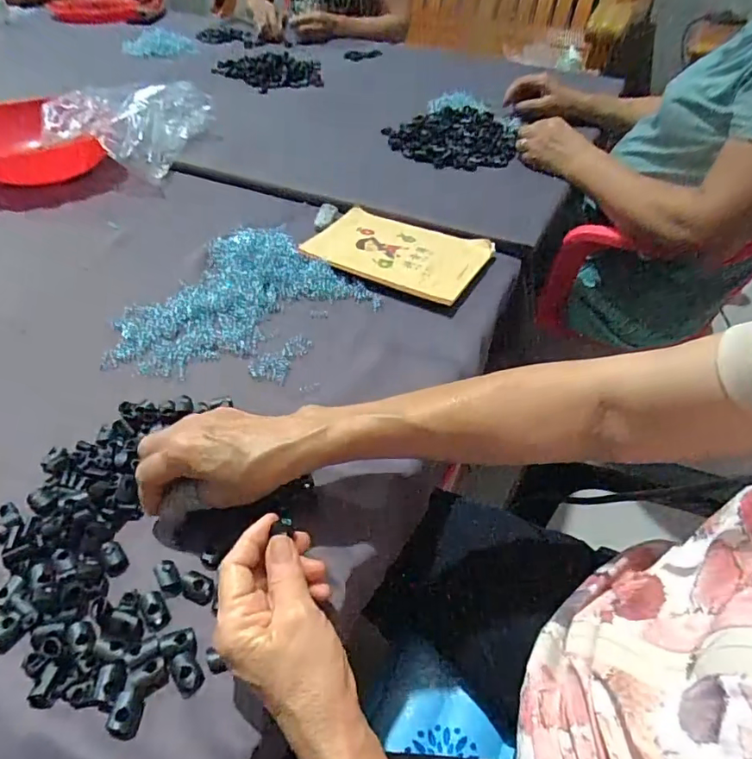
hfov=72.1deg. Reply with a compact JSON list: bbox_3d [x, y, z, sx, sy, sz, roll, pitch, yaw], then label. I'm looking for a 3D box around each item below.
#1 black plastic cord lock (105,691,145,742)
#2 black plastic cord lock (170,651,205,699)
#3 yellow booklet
[{"bbox_3d":[-0.141,0.189,0.291,0.016,0.007,0.021,9,45,9],"label":"black plastic cord lock"},{"bbox_3d":[-0.113,0.174,0.307,0.015,0.006,0.023,-27,51,-26],"label":"black plastic cord lock"},{"bbox_3d":[0.028,-0.161,0.642,0.205,0.016,0.140,20,47,19],"label":"yellow booklet"}]

